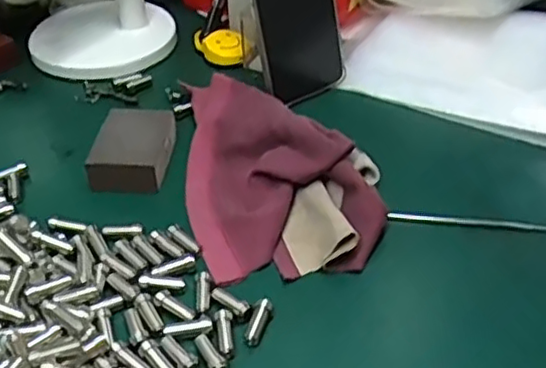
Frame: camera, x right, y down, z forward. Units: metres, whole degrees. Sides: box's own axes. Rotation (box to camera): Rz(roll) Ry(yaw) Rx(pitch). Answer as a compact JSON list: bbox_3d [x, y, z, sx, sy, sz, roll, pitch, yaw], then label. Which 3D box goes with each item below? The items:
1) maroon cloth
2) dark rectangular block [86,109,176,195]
[{"bbox_3d":[0.000,-0.026,0.467,0.122,0.037,0.205,-6,39,-7],"label":"maroon cloth"},{"bbox_3d":[-0.099,-0.028,0.477,0.050,0.024,0.066,2,39,4],"label":"dark rectangular block"}]

